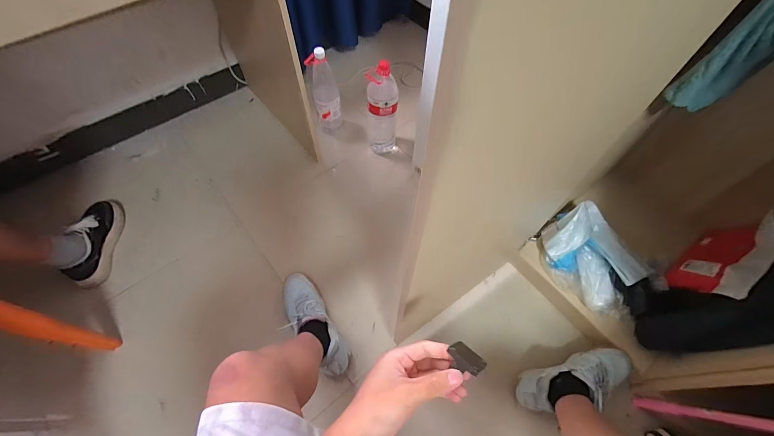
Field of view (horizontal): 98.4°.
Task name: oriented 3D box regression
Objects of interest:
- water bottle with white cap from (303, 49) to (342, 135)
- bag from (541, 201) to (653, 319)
[{"bbox_3d":[-0.218,-0.439,1.187,0.088,0.303,0.082,-5,61,-4],"label":"water bottle with white cap"},{"bbox_3d":[0.543,0.098,0.864,0.210,0.093,0.265,-37,68,-19],"label":"bag"}]

